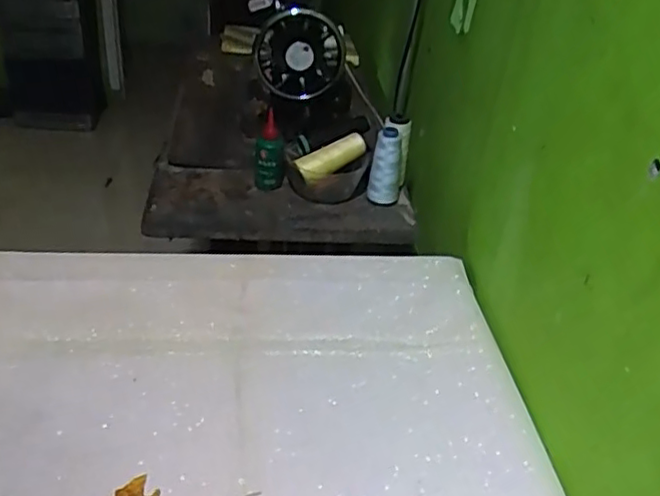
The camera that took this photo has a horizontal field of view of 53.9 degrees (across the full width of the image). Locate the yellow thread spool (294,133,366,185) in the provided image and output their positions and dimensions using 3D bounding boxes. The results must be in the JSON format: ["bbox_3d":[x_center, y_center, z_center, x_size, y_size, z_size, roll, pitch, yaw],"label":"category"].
[{"bbox_3d":[0.004,-0.134,0.968,0.107,0.033,0.036,-28,40,-6],"label":"yellow thread spool"}]

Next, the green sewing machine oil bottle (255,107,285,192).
[{"bbox_3d":[-0.090,-0.139,0.962,0.034,0.120,0.029,23,38,26],"label":"green sewing machine oil bottle"}]

